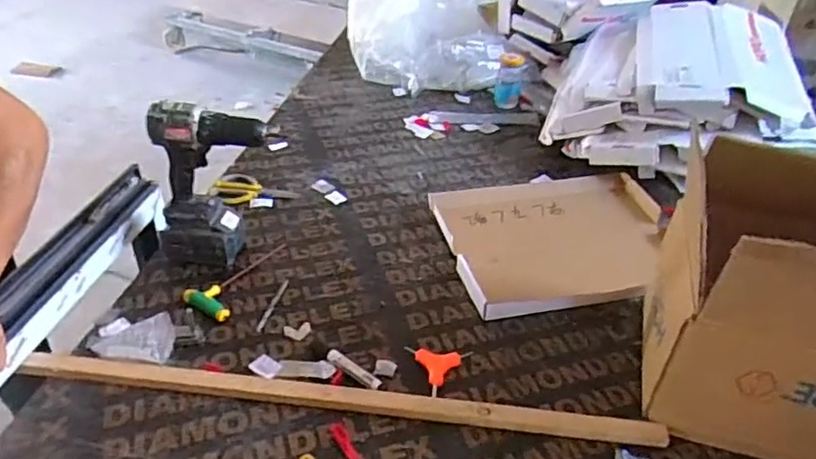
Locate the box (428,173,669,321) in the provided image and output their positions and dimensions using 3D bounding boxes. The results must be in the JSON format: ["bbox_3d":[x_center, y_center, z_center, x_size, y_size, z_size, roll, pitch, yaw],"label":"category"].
[{"bbox_3d":[0.273,0.010,1.078,0.423,0.040,0.341,-8,37,-15],"label":"box"}]

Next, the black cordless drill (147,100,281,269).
[{"bbox_3d":[-0.298,-0.061,0.951,0.180,0.265,0.073,-4,36,-10],"label":"black cordless drill"}]

